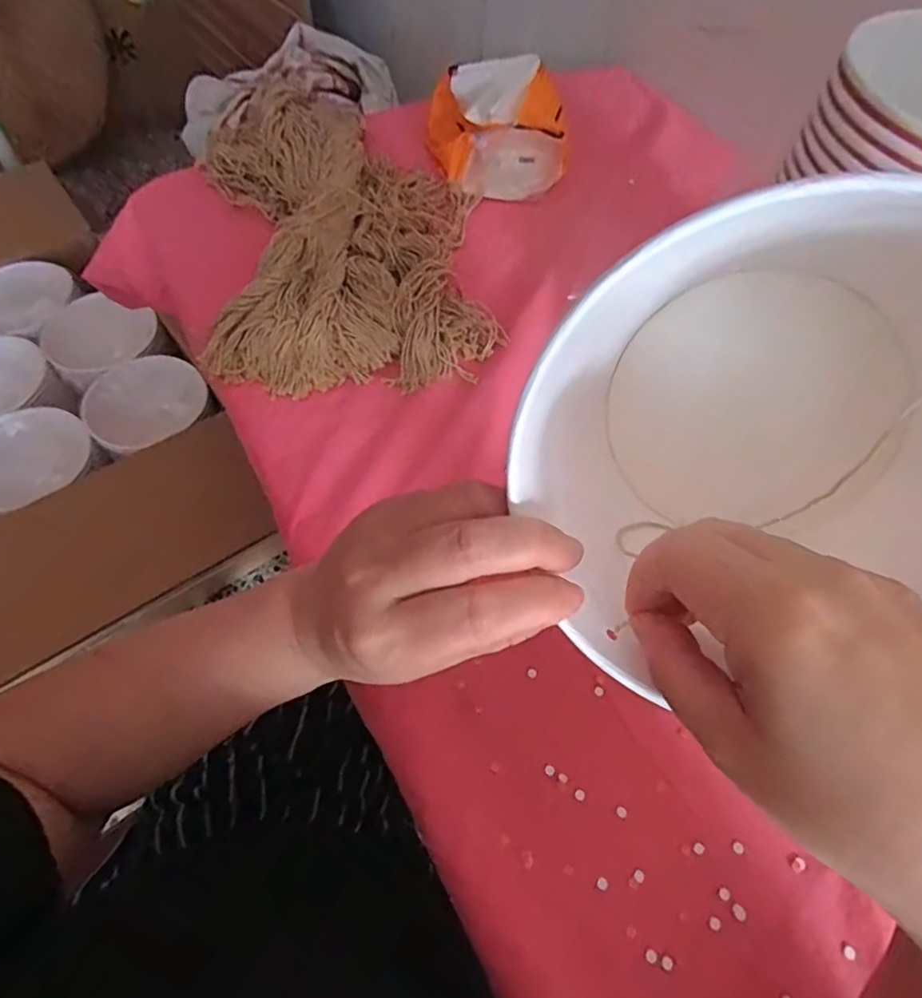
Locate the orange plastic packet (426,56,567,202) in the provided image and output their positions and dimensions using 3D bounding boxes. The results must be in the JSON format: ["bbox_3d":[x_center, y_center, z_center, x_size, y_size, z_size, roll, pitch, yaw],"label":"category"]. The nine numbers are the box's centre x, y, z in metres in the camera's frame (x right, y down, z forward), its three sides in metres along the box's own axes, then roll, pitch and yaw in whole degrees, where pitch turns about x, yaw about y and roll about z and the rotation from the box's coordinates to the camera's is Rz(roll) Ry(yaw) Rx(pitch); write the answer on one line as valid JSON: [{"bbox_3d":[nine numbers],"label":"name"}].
[{"bbox_3d":[0.032,-0.364,0.549,0.120,0.072,0.133,-5,62,-5],"label":"orange plastic packet"}]

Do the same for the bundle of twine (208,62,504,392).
[{"bbox_3d":[-0.101,-0.232,0.485,0.216,0.051,0.323,-9,62,-7],"label":"bundle of twine"}]

